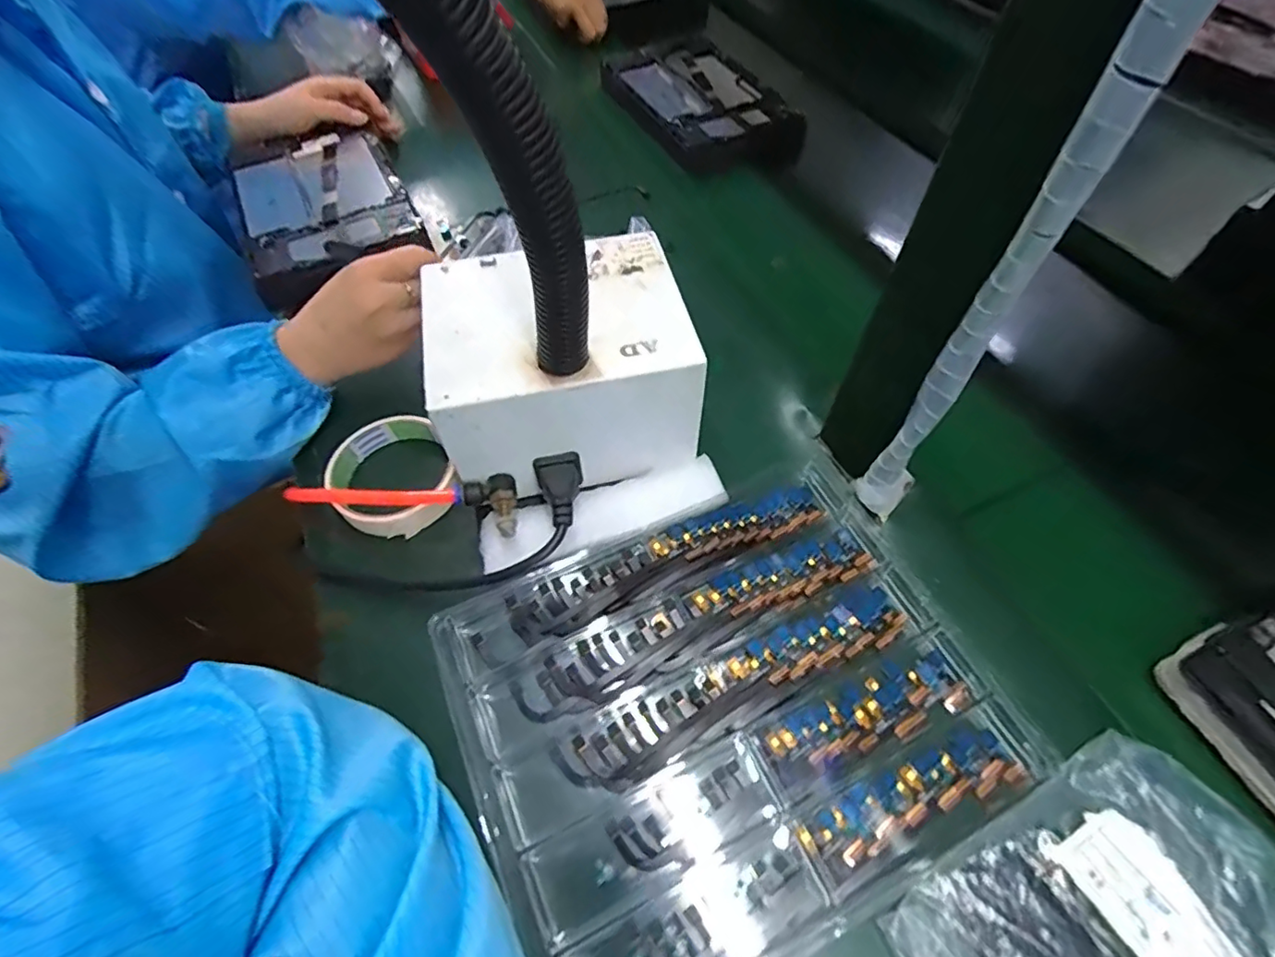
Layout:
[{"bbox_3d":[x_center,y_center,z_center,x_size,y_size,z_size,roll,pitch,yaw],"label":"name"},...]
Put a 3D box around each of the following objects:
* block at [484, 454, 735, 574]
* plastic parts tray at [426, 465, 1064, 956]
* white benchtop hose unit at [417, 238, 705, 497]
[{"bbox_3d":[-0.021,0.021,0.368,0.160,0.018,0.045,-16,59,-11],"label":"block"},{"bbox_3d":[0.048,0.120,0.309,0.264,0.014,0.212,-22,60,-14],"label":"plastic parts tray"},{"bbox_3d":[-0.048,-0.074,0.370,0.154,0.098,0.125,-9,58,-7],"label":"white benchtop hose unit"}]

